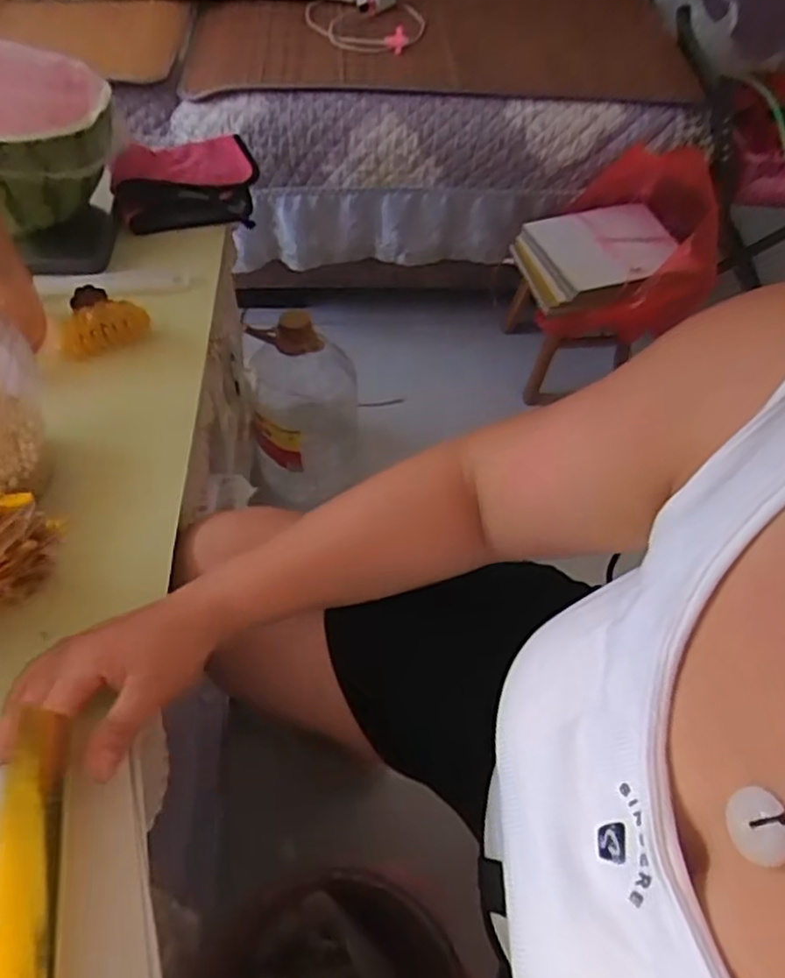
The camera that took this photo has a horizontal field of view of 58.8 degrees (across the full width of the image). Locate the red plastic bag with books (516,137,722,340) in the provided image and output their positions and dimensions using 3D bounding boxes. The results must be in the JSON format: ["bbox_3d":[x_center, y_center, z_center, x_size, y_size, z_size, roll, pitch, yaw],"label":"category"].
[{"bbox_3d":[0.372,-0.406,1.169,0.301,0.211,0.275,10,53,4],"label":"red plastic bag with books"}]

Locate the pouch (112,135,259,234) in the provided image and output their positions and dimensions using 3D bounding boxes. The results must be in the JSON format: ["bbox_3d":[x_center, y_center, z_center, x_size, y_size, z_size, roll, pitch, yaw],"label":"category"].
[{"bbox_3d":[-0.249,-0.376,0.845,0.164,0.042,0.156,-5,53,-8],"label":"pouch"}]

